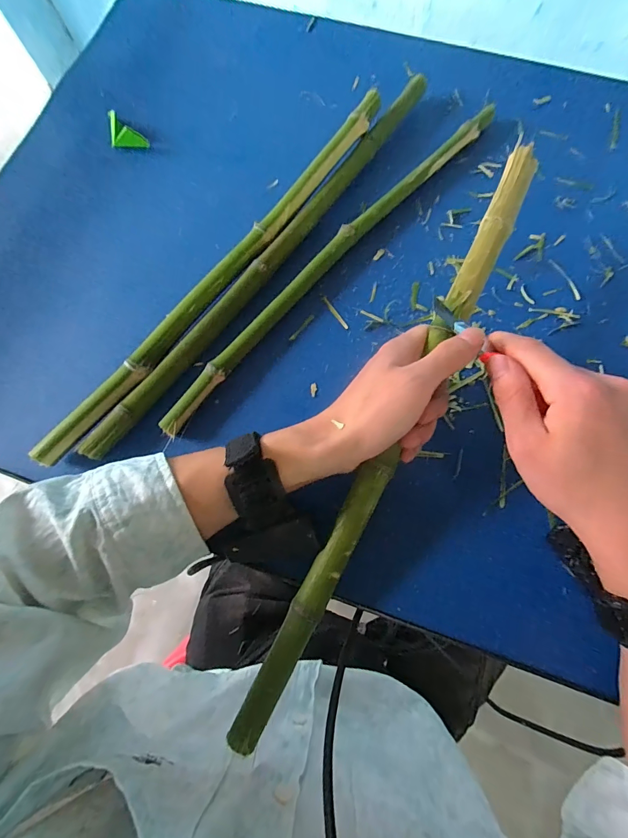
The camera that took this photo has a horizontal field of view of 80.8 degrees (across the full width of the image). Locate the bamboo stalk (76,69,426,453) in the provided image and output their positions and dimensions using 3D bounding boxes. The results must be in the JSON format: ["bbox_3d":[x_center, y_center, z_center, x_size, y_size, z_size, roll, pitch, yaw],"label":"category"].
[{"bbox_3d":[-0.036,-0.166,0.359,0.020,0.022,0.500,36,79,9],"label":"bamboo stalk"}]

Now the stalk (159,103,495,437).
[{"bbox_3d":[0.023,-0.161,0.361,0.029,0.018,0.458,41,80,10],"label":"stalk"}]

